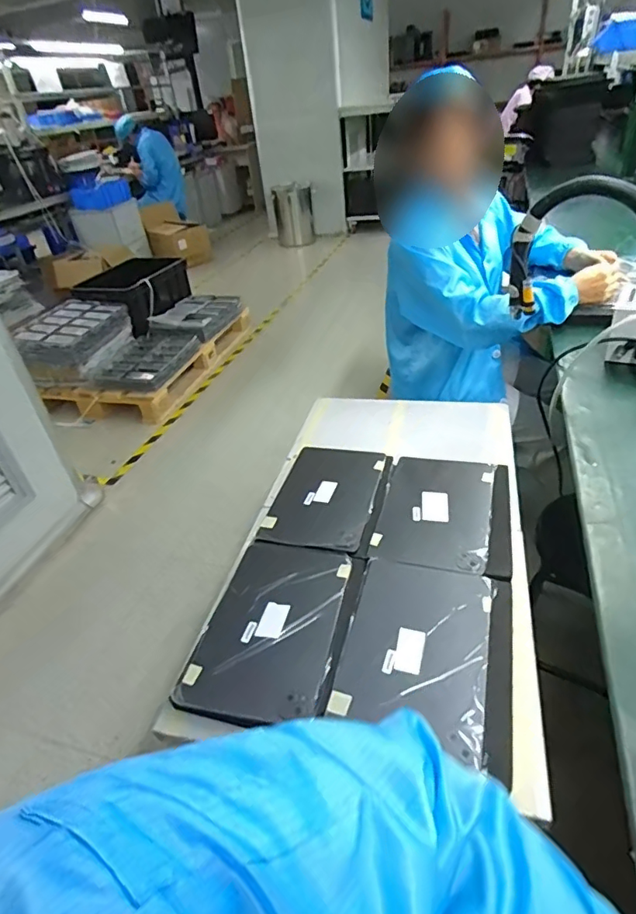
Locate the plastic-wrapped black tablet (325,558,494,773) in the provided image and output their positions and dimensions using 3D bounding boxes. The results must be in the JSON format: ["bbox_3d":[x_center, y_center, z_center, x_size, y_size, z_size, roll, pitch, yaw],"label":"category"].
[{"bbox_3d":[0.125,0.227,0.630,0.169,0.015,0.240,7,39,18],"label":"plastic-wrapped black tablet"}]

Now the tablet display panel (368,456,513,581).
[{"bbox_3d":[0.207,0.084,0.815,0.199,0.012,0.251,6,39,17],"label":"tablet display panel"}]

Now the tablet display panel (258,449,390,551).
[{"bbox_3d":[0.015,0.064,0.880,0.173,0.016,0.256,5,39,16],"label":"tablet display panel"}]

